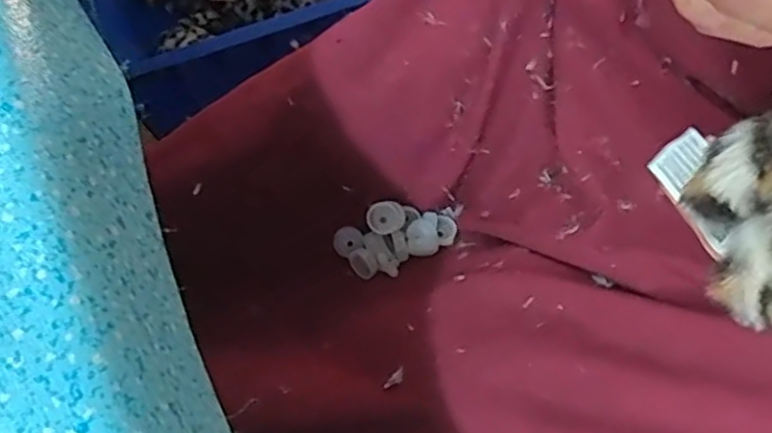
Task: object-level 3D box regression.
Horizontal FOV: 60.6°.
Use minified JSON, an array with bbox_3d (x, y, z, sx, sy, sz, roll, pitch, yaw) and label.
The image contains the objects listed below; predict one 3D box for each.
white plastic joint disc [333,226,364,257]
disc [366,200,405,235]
[{"bbox_3d":[-0.020,0.013,0.348,0.015,0.006,0.014,0,71,0],"label":"white plastic joint disc"},{"bbox_3d":[0.000,0.000,0.343,0.020,0.007,0.016,-28,73,-9],"label":"disc"}]

